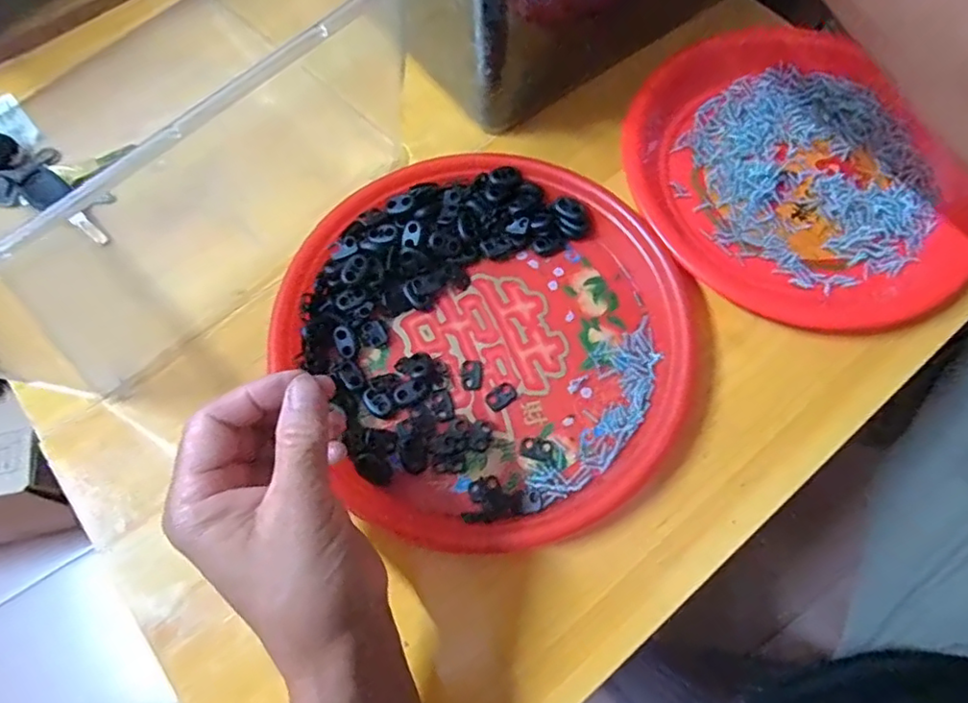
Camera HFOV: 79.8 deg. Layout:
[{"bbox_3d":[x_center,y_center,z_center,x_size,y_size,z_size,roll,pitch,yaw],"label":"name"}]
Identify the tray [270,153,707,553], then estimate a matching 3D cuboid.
[{"bbox_3d":[0.005,-0.012,0.342,0.220,0.030,0.229,0,67,-1],"label":"tray"}]

